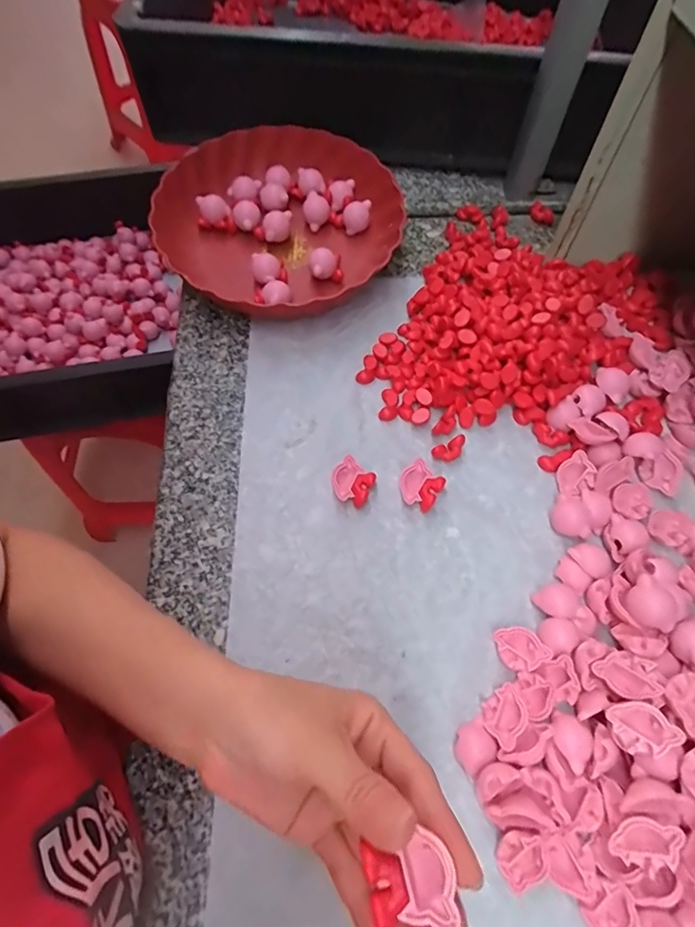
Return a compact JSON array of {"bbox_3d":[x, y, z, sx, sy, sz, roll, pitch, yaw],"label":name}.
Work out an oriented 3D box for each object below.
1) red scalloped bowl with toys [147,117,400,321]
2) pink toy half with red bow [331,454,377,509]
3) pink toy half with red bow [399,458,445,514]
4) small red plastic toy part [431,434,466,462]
[{"bbox_3d":[-0.068,-0.242,0.495,0.235,0.061,0.228,0,64,-1],"label":"red scalloped bowl with toys"},{"bbox_3d":[0.004,0.015,0.395,0.033,0.014,0.033,23,66,10],"label":"pink toy half with red bow"},{"bbox_3d":[0.059,0.019,0.395,0.033,0.016,0.034,30,67,13],"label":"pink toy half with red bow"},{"bbox_3d":[0.087,-0.011,0.412,0.032,0.013,0.014,-26,67,-13],"label":"small red plastic toy part"}]

